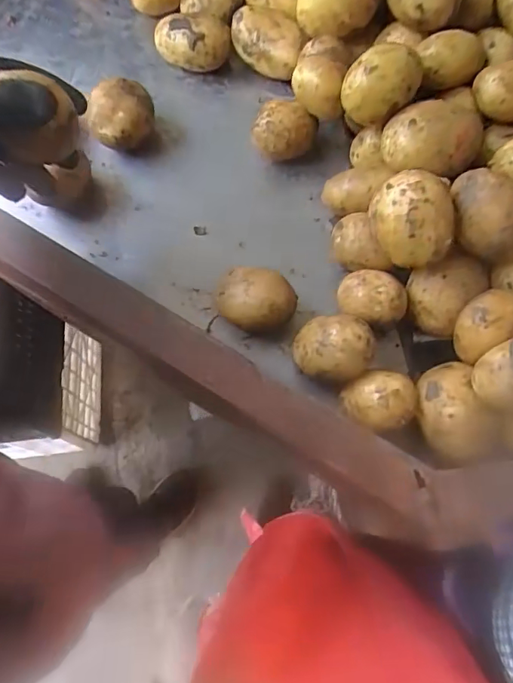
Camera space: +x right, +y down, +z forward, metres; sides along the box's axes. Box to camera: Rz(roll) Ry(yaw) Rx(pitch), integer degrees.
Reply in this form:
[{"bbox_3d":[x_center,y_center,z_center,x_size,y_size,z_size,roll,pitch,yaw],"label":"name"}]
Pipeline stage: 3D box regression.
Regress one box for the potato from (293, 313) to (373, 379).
[{"bbox_3d":[0.056,0.003,0.357,0.055,0.036,0.043,10,71,3],"label":"potato"}]

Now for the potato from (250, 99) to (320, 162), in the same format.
[{"bbox_3d":[0.025,-0.188,0.443,0.053,0.043,0.038,22,72,7],"label":"potato"}]

